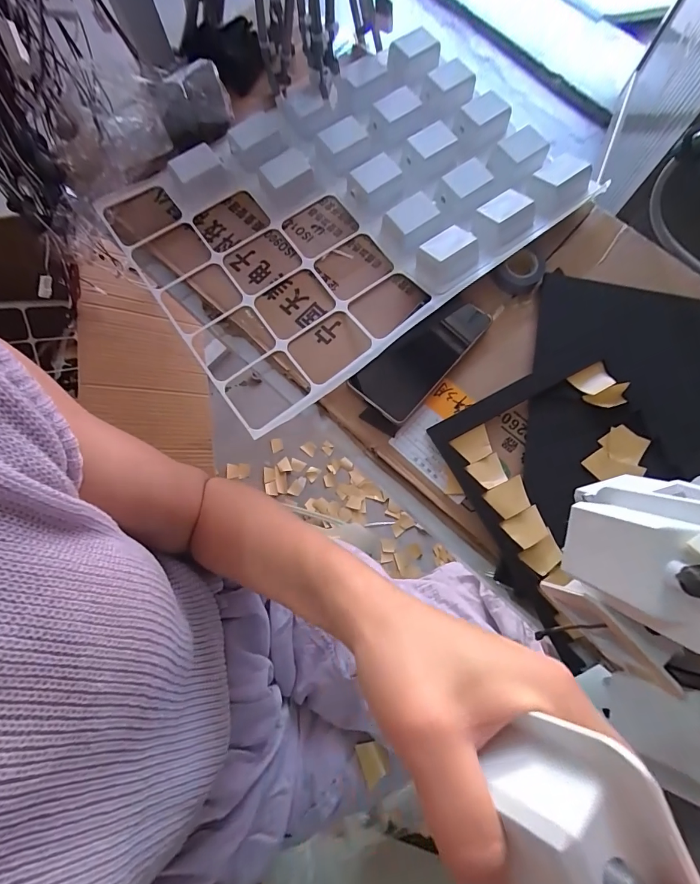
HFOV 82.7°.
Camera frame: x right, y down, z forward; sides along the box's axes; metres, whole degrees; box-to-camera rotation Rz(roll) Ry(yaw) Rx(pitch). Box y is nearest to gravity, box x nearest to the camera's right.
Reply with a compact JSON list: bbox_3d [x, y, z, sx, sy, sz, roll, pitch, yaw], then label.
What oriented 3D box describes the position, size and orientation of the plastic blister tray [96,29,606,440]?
[{"bbox_3d":[0.010,-0.292,0.478,0.453,0.048,0.346,-35,79,-8],"label":"plastic blister tray"}]

